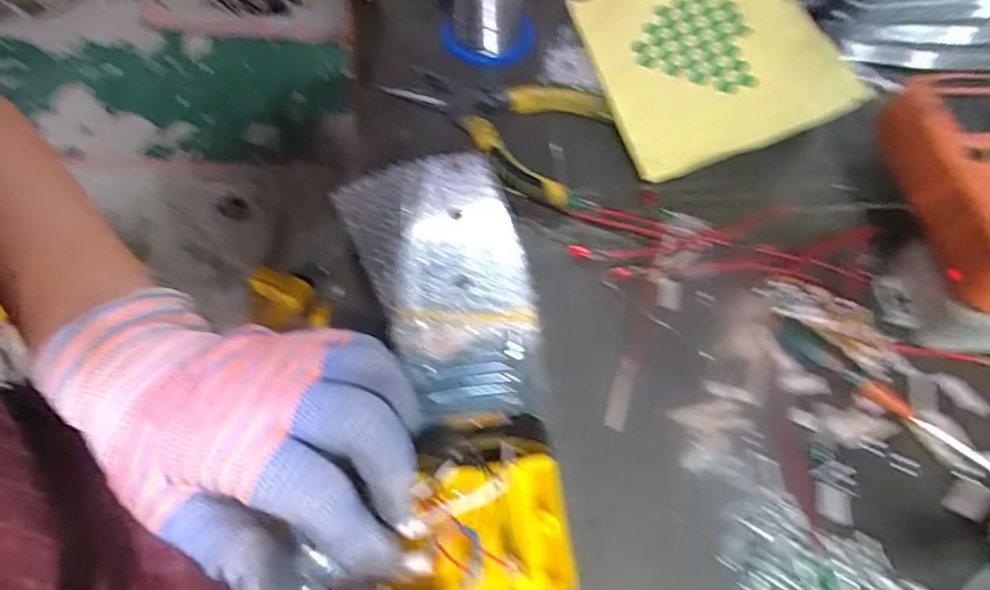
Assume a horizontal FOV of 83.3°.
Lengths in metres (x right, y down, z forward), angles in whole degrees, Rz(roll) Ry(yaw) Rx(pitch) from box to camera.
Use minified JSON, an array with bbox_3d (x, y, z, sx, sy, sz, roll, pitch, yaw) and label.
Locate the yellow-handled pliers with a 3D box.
[{"bbox_3d":[-0.006,-0.114,0.359,0.144,0.020,0.085,24,64,13],"label":"yellow-handled pliers"}]

